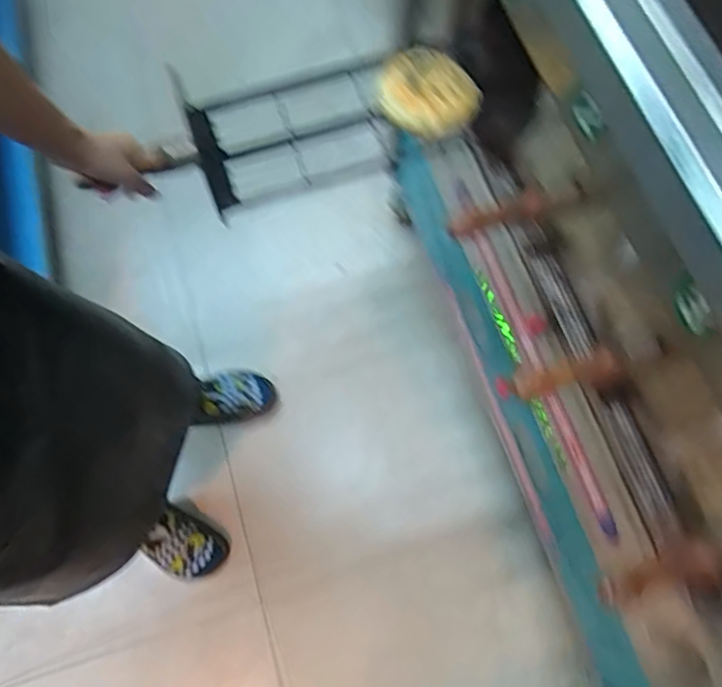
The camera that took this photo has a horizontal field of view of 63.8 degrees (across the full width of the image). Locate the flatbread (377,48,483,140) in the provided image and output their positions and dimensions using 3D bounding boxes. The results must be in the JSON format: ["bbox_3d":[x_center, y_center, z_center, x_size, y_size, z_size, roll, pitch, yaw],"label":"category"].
[{"bbox_3d":[0.084,-0.315,0.726,0.114,0.028,0.140,-26,73,-9],"label":"flatbread"}]

